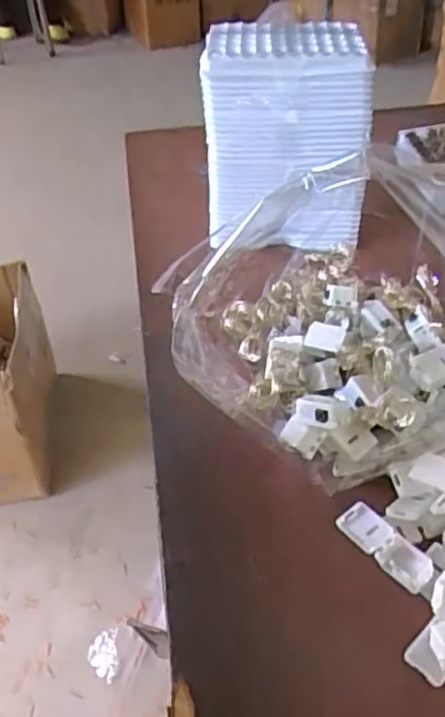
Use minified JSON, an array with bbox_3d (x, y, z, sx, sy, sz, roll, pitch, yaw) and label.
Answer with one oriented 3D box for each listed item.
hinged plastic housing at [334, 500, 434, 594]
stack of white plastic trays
[{"bbox_3d":[0.087,0.099,0.350,0.021,0.011,0.057,-28,46,-25],"label":"hinged plastic housing"},{"bbox_3d":[0.057,-0.184,0.552,0.130,0.157,0.091,7,42,12],"label":"stack of white plastic trays"}]

